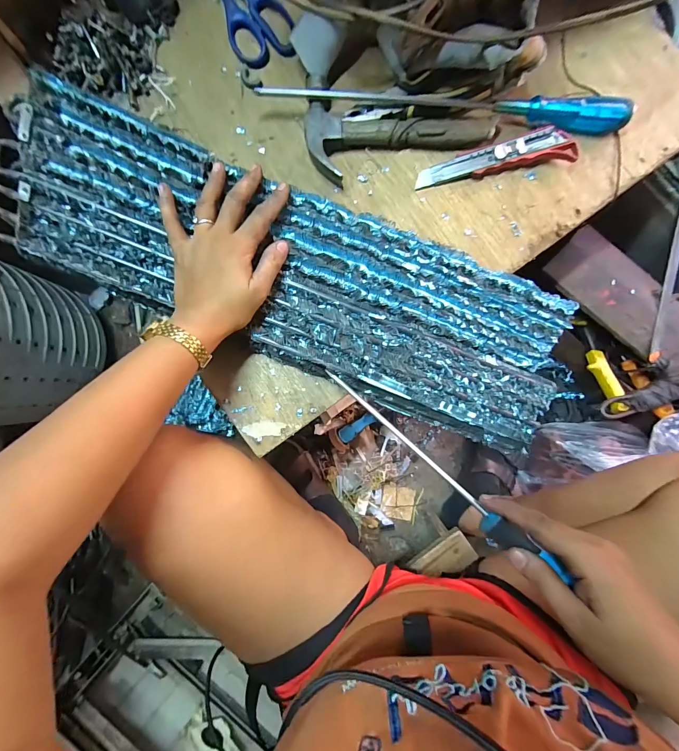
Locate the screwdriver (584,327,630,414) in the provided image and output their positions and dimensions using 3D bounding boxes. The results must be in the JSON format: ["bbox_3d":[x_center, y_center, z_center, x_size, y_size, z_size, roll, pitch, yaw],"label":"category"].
[{"bbox_3d":[0.422,-0.011,0.526,0.024,0.027,0.144,-9,68,2],"label":"screwdriver"}]

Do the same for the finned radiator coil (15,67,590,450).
[{"bbox_3d":[-0.024,-0.090,0.329,0.558,0.047,0.156,22,88,-5],"label":"finned radiator coil"}]

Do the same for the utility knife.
[{"bbox_3d":[0.165,-0.232,0.351,0.160,0.020,0.034,-10,87,2],"label":"utility knife"}]

